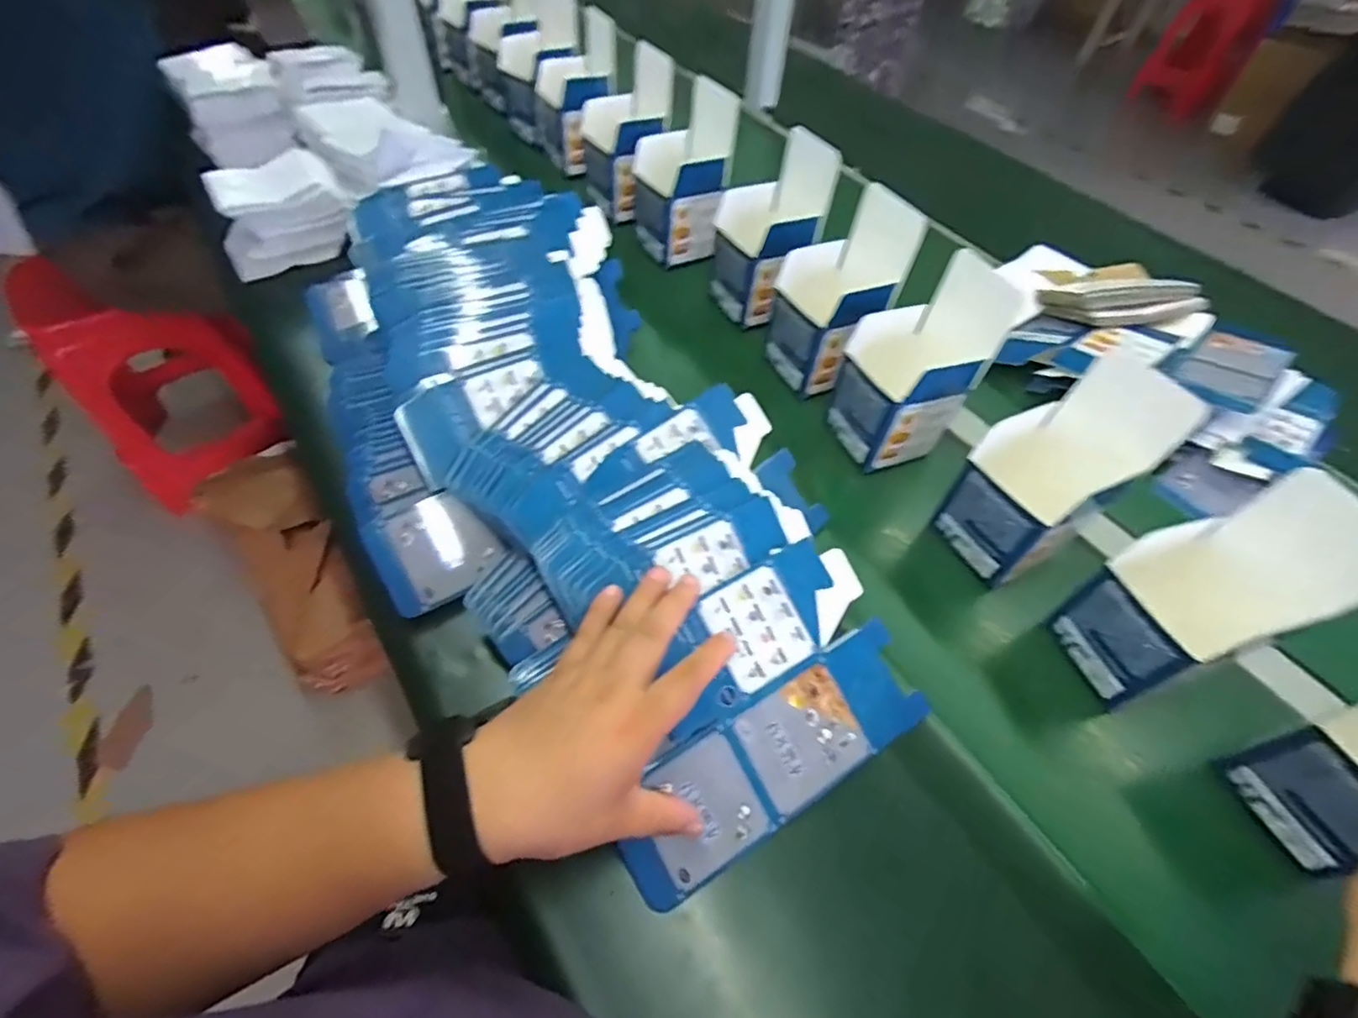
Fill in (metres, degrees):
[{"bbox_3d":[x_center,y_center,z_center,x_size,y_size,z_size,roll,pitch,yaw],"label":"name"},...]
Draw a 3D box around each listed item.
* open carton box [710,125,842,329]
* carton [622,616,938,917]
[{"bbox_3d":[0.097,-0.311,0.660,0.109,0.158,0.109,-26,58,-17],"label":"open carton box"},{"bbox_3d":[0.067,0.170,0.403,0.232,0.005,0.076,-28,82,-19],"label":"carton"}]

